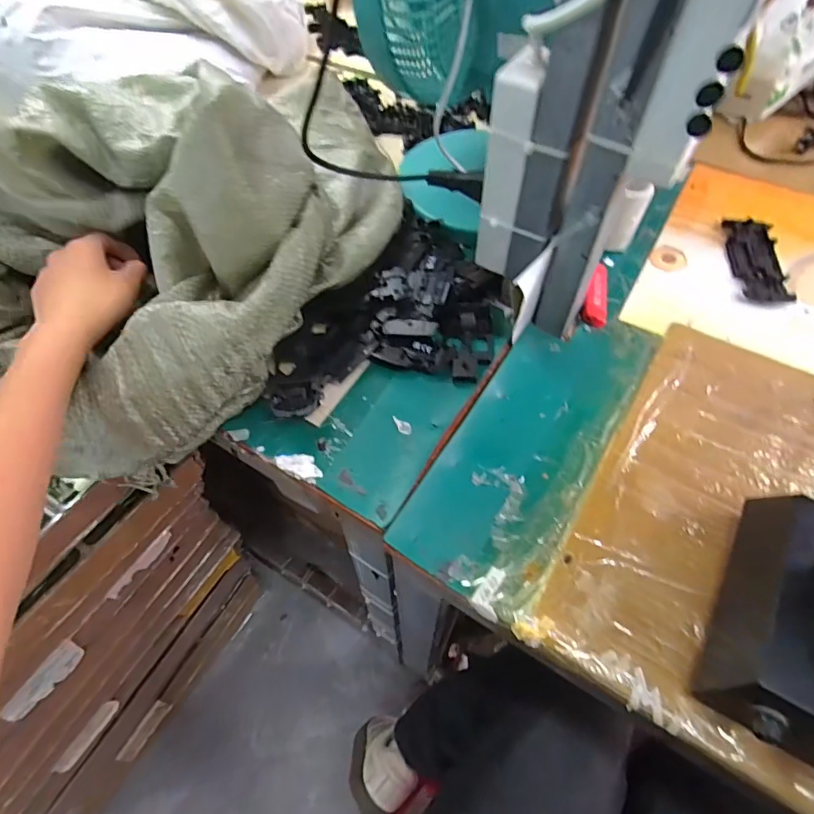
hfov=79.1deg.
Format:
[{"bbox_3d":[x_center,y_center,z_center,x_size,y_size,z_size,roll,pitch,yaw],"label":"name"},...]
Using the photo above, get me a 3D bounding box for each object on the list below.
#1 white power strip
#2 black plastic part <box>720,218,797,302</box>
[{"bbox_3d":[0.076,-0.177,0.381,0.031,0.162,0.029,13,57,9],"label":"white power strip"},{"bbox_3d":[0.352,-0.147,0.495,0.052,0.011,0.117,8,57,6],"label":"black plastic part"}]

